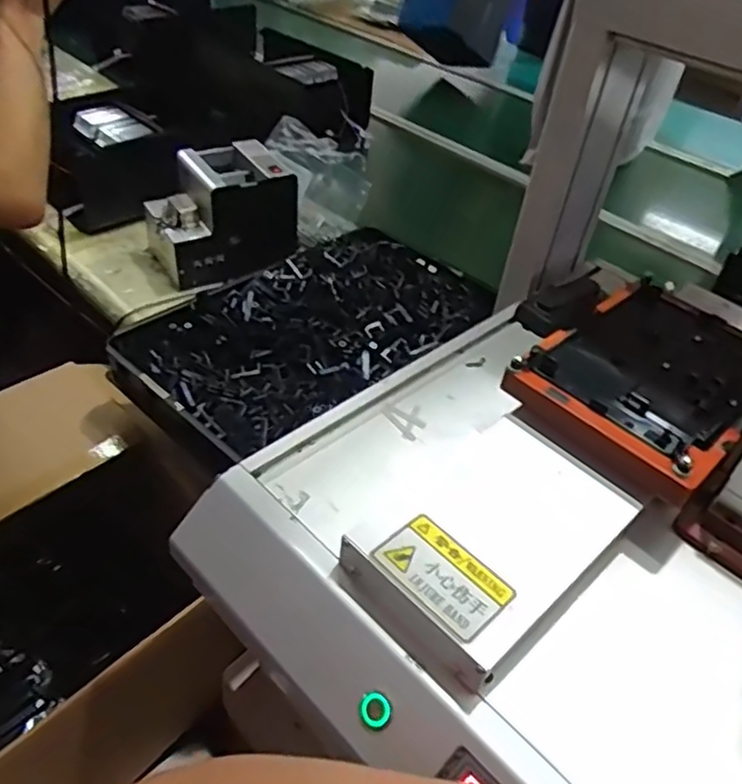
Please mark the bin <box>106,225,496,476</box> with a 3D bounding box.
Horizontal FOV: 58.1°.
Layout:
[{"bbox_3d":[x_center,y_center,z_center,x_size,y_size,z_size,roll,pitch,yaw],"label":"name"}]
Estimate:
[{"bbox_3d":[-0.071,-0.074,0.838,0.439,0.080,0.248,-35,59,-30],"label":"bin"}]

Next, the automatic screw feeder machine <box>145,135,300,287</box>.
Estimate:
[{"bbox_3d":[-0.215,-0.260,0.963,0.184,0.142,0.139,-19,48,-27],"label":"automatic screw feeder machine"}]

